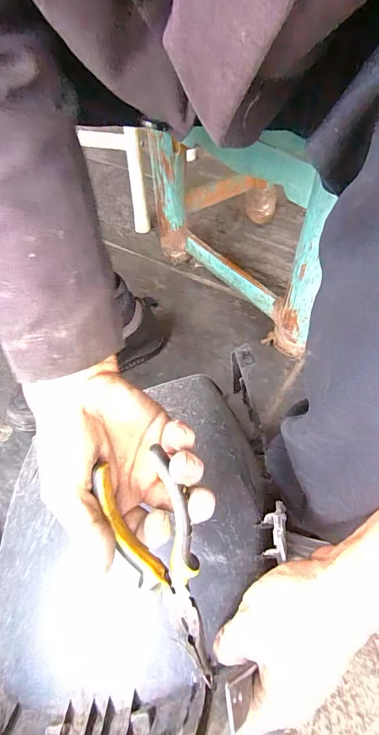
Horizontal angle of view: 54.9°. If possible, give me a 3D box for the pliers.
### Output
[{"bbox_3d":[-0.012,0.131,0.236,0.046,0.020,0.157,-22,96,-16],"label":"pliers"}]

